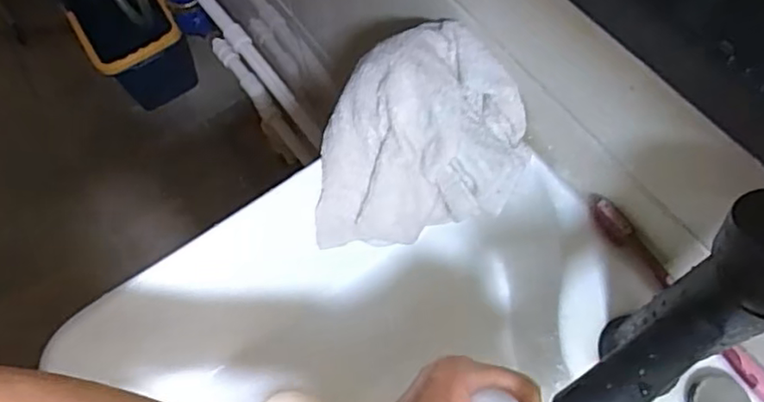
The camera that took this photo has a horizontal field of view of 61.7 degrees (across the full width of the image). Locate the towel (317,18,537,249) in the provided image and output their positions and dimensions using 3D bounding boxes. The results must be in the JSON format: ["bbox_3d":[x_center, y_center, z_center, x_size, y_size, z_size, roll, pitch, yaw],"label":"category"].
[{"bbox_3d":[0.027,-0.045,0.474,0.153,0.054,0.163,0,103,5],"label":"towel"}]

